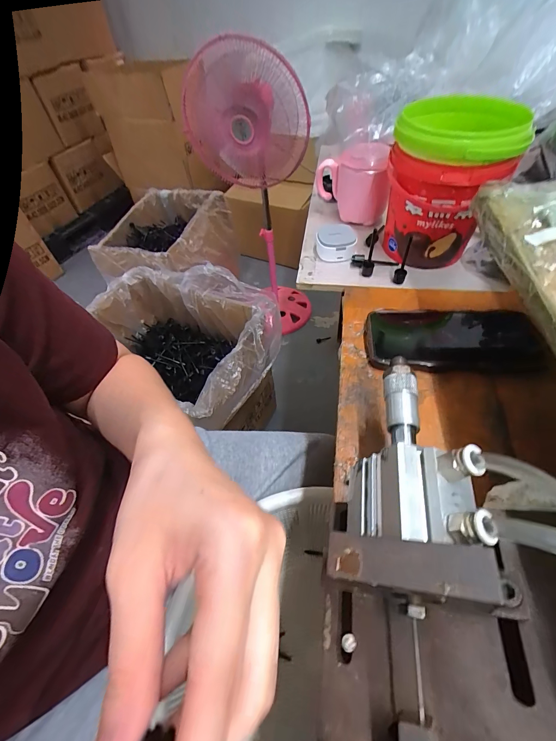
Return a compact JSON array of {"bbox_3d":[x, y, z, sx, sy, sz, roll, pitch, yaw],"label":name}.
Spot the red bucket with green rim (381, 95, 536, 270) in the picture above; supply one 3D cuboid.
[{"bbox_3d":[0.195,-0.219,0.395,0.122,0.154,0.125,7,53,10],"label":"red bucket with green rim"}]

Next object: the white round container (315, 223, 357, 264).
[{"bbox_3d":[0.083,-0.183,0.456,0.053,0.028,0.057,8,54,11],"label":"white round container"}]

